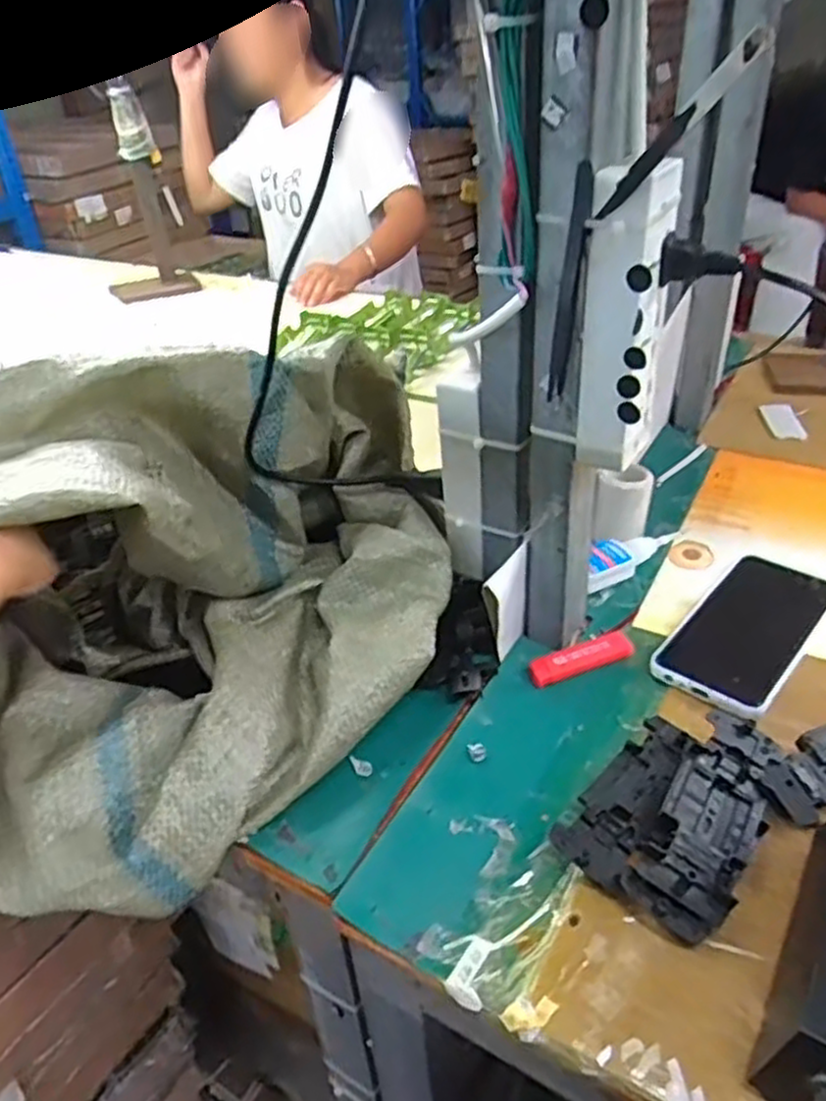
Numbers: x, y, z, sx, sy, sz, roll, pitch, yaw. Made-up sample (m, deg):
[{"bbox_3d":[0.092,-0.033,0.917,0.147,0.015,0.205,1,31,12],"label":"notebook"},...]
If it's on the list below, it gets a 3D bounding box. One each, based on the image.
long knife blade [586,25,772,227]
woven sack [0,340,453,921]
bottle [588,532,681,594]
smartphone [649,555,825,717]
[{"bbox_3d":[0.116,-0.187,0.348,0.011,0.104,0.008,51,51,1],"label":"long knife blade"},{"bbox_3d":[-0.135,0.004,0.483,0.297,0.205,0.326,-5,35,-2],"label":"woven sack"},{"bbox_3d":[0.179,0.001,0.633,0.111,0.027,0.029,-26,41,-28],"label":"bottle"},{"bbox_3d":[0.246,0.056,0.563,0.077,0.015,0.172,24,44,33],"label":"smartphone"}]

